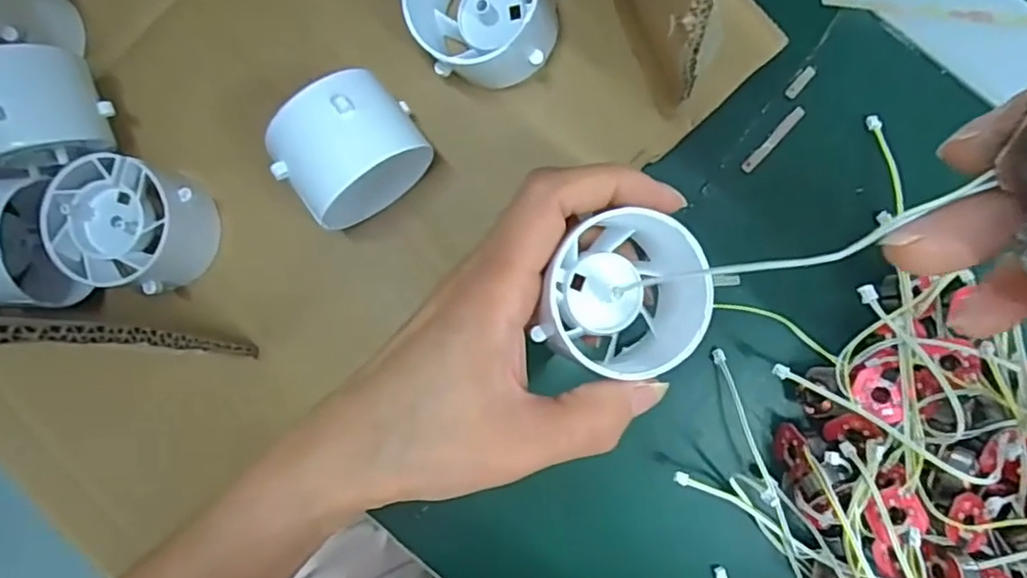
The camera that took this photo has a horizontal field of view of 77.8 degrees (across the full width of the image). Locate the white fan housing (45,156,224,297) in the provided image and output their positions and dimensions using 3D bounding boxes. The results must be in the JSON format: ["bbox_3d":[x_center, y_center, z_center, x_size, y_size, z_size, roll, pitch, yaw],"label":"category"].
[{"bbox_3d":[-0.141,-0.025,0.245,0.051,0.037,0.045,13,95,6],"label":"white fan housing"}]

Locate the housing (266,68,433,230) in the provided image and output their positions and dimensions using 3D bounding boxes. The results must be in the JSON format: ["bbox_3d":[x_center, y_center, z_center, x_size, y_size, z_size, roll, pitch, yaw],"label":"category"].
[{"bbox_3d":[-0.057,-0.050,0.235,0.046,0.053,0.041,-35,89,7],"label":"housing"}]

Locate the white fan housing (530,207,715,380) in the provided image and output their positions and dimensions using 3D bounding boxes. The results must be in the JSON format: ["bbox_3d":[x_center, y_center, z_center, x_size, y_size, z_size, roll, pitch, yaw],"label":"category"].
[{"bbox_3d":[0.032,0.002,0.201,0.055,0.042,0.055,-33,90,-10],"label":"white fan housing"}]

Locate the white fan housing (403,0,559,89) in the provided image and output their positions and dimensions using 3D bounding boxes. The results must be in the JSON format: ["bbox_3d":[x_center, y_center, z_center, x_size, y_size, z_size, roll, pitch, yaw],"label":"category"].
[{"bbox_3d":[-0.011,-0.104,0.237,0.050,0.038,0.053,-12,92,7],"label":"white fan housing"}]

